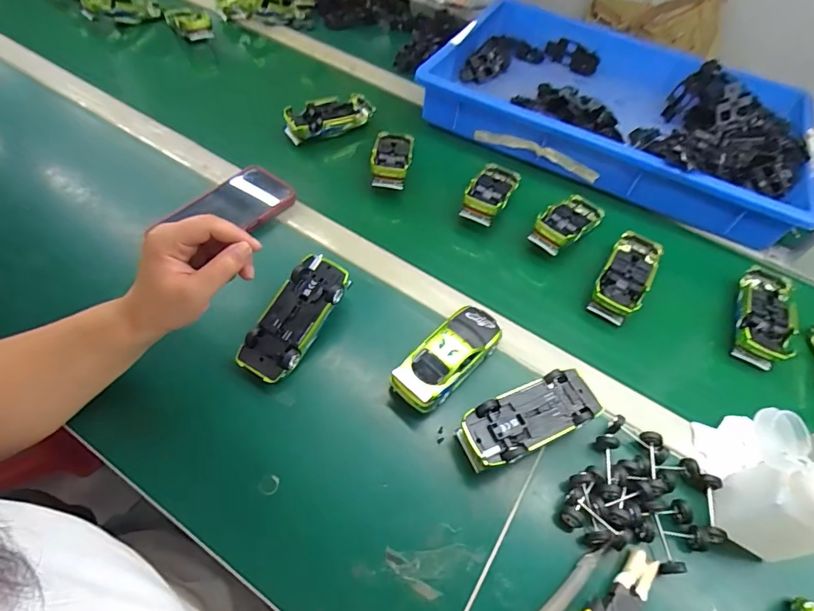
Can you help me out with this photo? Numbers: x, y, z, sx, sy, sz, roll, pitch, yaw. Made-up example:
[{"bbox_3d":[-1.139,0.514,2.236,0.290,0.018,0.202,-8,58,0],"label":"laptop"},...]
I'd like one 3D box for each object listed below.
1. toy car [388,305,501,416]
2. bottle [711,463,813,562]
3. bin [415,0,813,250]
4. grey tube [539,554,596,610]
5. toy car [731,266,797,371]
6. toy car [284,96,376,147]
[{"bbox_3d":[0.041,0.048,0.446,0.054,0.038,0.127,40,60,20],"label":"toy car"},{"bbox_3d":[0.298,0.153,0.351,0.053,0.101,0.059,27,58,14],"label":"bottle"},{"bbox_3d":[0.337,-0.318,0.718,0.552,0.093,0.365,28,56,13],"label":"bin"},{"bbox_3d":[0.125,0.223,0.351,0.070,0.005,0.011,-33,64,-26],"label":"grey tube"},{"bbox_3d":[0.416,0.011,0.526,0.058,0.030,0.136,27,56,12],"label":"toy car"},{"bbox_3d":[-0.116,-0.281,0.671,0.137,0.037,0.052,-29,63,-24],"label":"toy car"}]

